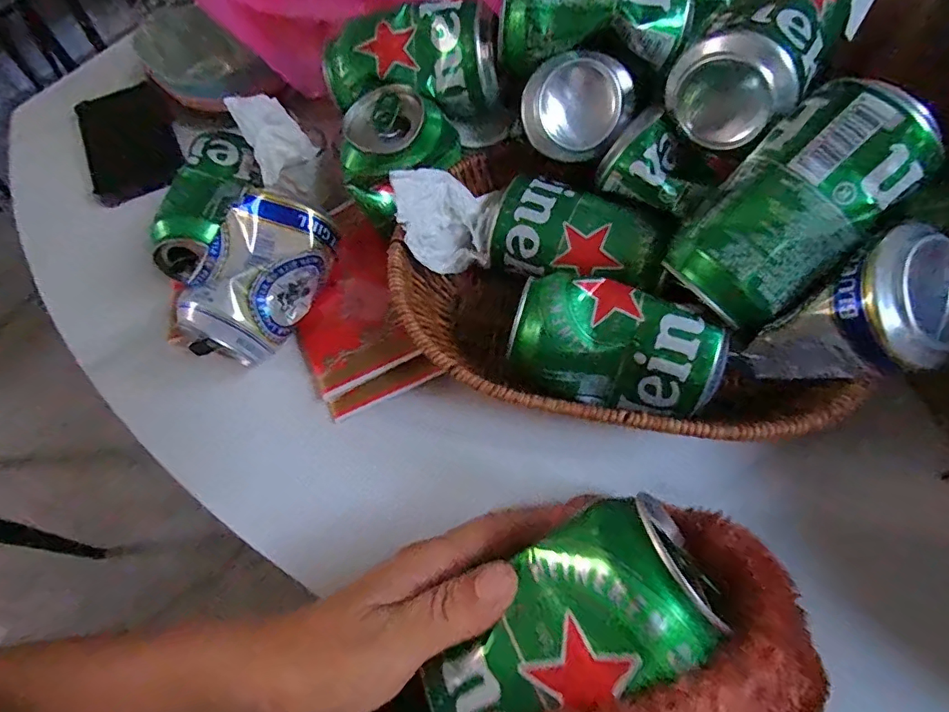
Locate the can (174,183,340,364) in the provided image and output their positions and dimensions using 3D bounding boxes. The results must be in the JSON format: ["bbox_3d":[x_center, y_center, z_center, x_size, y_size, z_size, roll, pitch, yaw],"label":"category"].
[{"bbox_3d":[-0.141,-0.051,0.334,0.071,0.056,0.116,28,82,10],"label":"can"}]

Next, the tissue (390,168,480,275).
[{"bbox_3d":[-0.021,-0.083,0.324,0.052,0.072,0.030,-22,60,-10],"label":"tissue"}]

